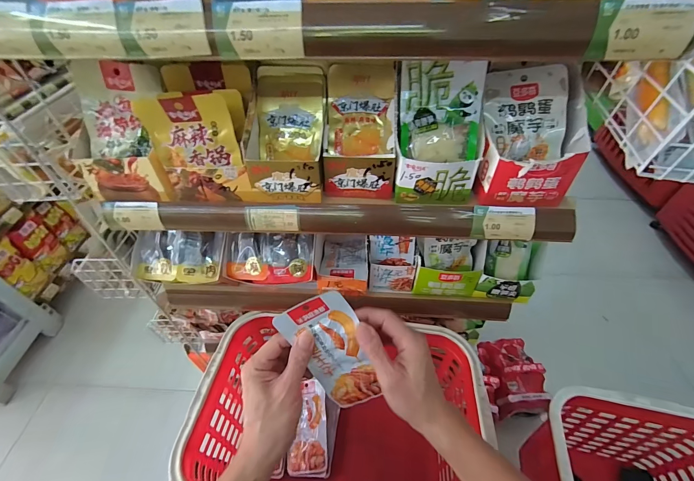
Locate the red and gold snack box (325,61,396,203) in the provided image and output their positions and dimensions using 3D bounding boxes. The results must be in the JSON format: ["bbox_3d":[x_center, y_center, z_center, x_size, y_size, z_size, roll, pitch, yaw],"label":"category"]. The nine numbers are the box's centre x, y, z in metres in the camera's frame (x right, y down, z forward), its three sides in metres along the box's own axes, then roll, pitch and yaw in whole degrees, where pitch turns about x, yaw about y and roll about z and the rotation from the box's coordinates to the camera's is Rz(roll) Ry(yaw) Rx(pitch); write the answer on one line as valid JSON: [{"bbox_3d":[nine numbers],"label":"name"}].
[{"bbox_3d":[0.016,-0.135,0.388,0.083,0.117,0.112,2,48,2],"label":"red and gold snack box"}]

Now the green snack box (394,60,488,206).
[{"bbox_3d":[0.103,-0.116,0.361,0.099,0.136,0.083,3,48,3],"label":"green snack box"}]

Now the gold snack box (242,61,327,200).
[{"bbox_3d":[-0.072,-0.128,0.387,0.087,0.114,0.114,1,47,1],"label":"gold snack box"}]

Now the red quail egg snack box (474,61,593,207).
[{"bbox_3d":[0.211,-0.120,0.372,0.108,0.113,0.120,5,48,5],"label":"red quail egg snack box"}]

